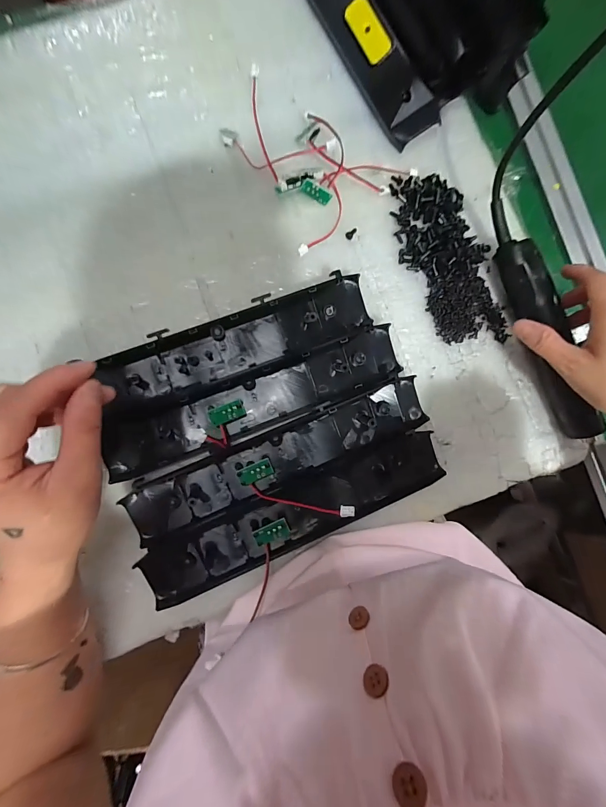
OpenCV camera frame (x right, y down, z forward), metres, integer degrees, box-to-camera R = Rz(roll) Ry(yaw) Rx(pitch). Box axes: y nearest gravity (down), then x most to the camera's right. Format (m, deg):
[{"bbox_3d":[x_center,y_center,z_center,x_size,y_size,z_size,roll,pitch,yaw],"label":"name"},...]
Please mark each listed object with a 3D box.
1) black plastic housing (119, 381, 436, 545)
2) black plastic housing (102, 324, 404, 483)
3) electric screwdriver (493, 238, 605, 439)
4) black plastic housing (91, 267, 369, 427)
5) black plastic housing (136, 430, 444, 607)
[{"bbox_3d":[-0.017,0.048,0.312,0.272,0.022,0.050,-22,86,-7],"label":"black plastic housing"},{"bbox_3d":[-0.040,-0.003,0.309,0.272,0.019,0.050,-20,85,-7],"label":"black plastic housing"},{"bbox_3d":[0.236,-0.060,0.335,0.032,0.032,0.197,-23,95,-8],"label":"electric screwdriver"},{"bbox_3d":[-0.055,-0.053,0.313,0.245,0.027,0.059,-23,86,-9],"label":"black plastic housing"},{"bbox_3d":[-0.001,0.103,0.309,0.274,0.024,0.051,-22,86,-8],"label":"black plastic housing"}]

